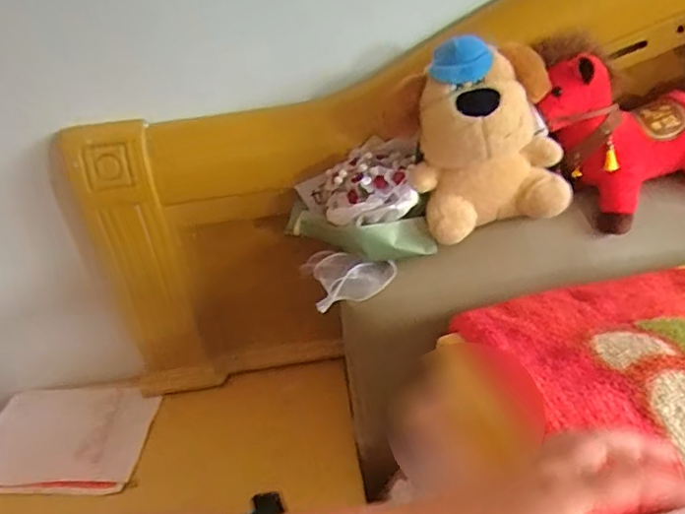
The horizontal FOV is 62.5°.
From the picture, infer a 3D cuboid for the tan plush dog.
[{"bbox_3d":[0.164,-0.138,0.643,0.177,0.194,0.085,-11,35,-6],"label":"tan plush dog"}]

